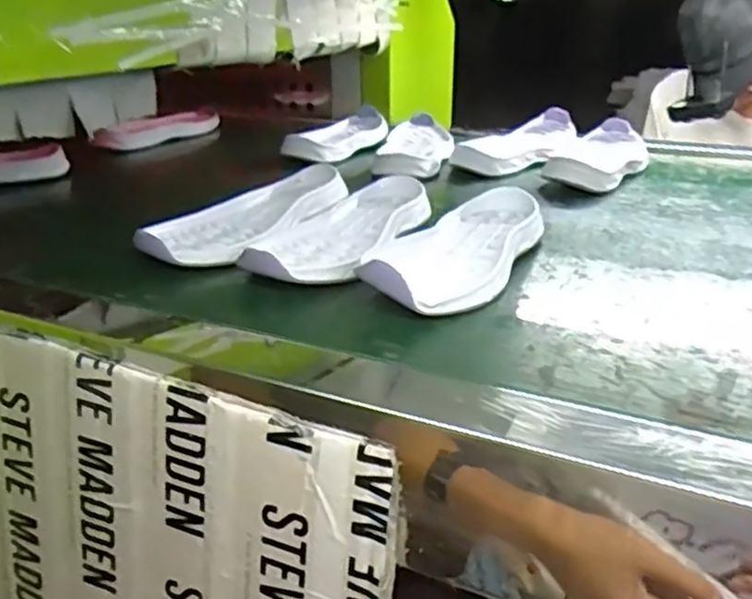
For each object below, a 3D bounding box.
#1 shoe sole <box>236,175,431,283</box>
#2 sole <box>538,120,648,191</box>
[{"bbox_3d":[-0.024,-0.059,0.538,0.103,0.042,0.212,11,18,17],"label":"shoe sole"},{"bbox_3d":[0.248,-0.160,0.763,0.093,0.059,0.231,12,19,22],"label":"sole"}]

